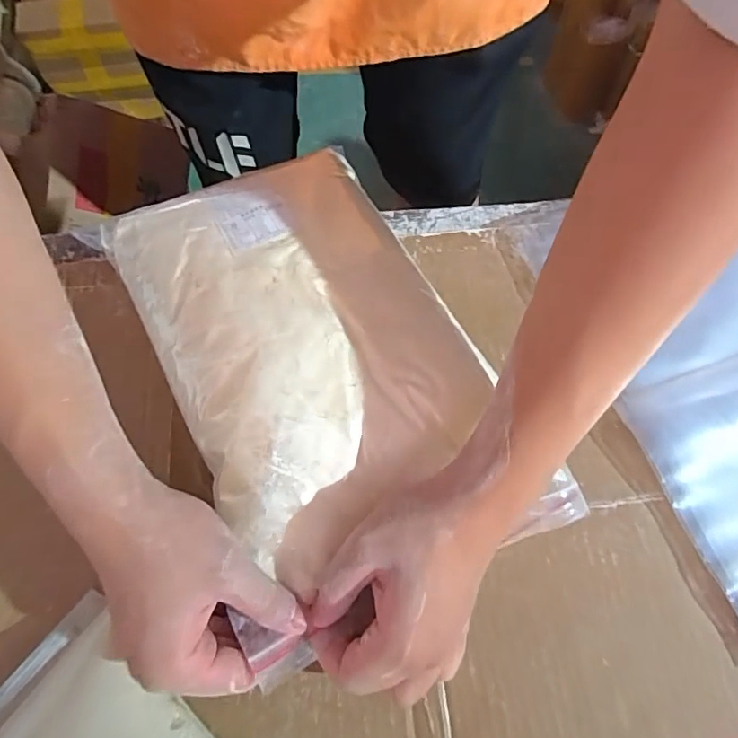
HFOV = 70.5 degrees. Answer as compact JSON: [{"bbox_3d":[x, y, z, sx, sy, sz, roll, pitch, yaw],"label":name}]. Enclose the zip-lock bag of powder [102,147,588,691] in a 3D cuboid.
[{"bbox_3d":[-0.038,-0.011,0.335,0.190,0.055,0.314,-25,68,-12],"label":"zip-lock bag of powder"}]

